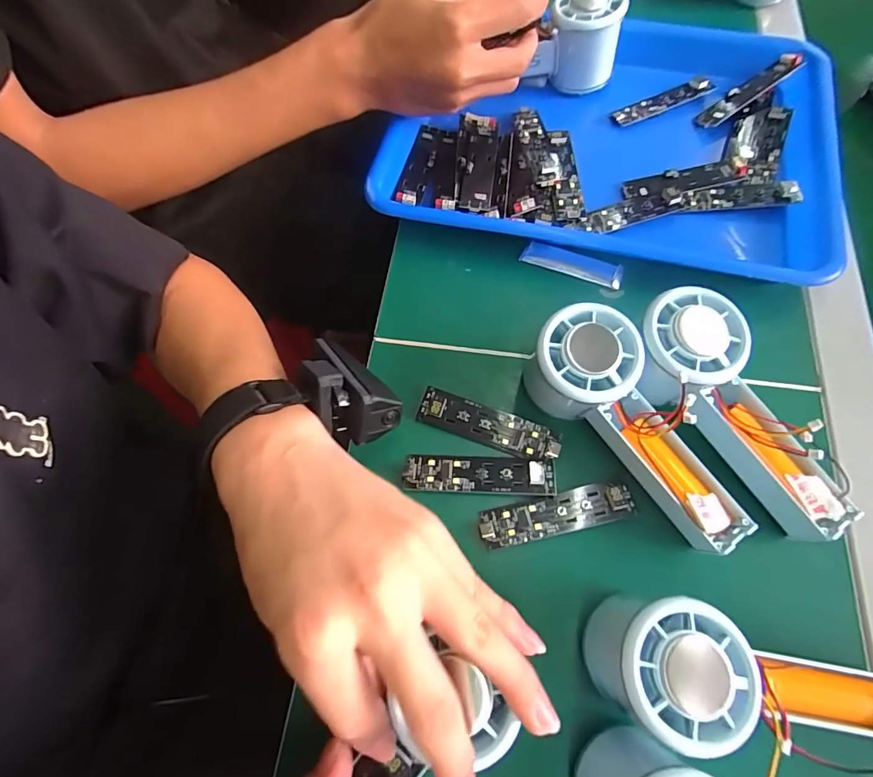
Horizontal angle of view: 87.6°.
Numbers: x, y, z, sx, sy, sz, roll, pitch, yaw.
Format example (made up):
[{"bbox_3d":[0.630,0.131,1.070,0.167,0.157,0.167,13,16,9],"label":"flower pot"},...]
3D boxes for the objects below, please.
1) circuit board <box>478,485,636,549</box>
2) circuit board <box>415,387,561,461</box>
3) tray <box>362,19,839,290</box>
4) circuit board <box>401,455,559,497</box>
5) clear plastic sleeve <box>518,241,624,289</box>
[{"bbox_3d":[0.070,0.073,0.268,0.089,0.008,0.022,-13,60,0],"label":"circuit board"},{"bbox_3d":[0.033,0.023,0.290,0.090,0.008,0.025,18,70,8],"label":"circuit board"},{"bbox_3d":[0.137,-0.205,0.368,0.338,0.035,0.220,9,69,5],"label":"tray"},{"bbox_3d":[0.026,0.052,0.279,0.092,0.005,0.023,2,68,2],"label":"circuit board"},{"bbox_3d":[0.100,-0.093,0.337,0.073,0.004,0.019,21,70,9],"label":"clear plastic sleeve"}]

